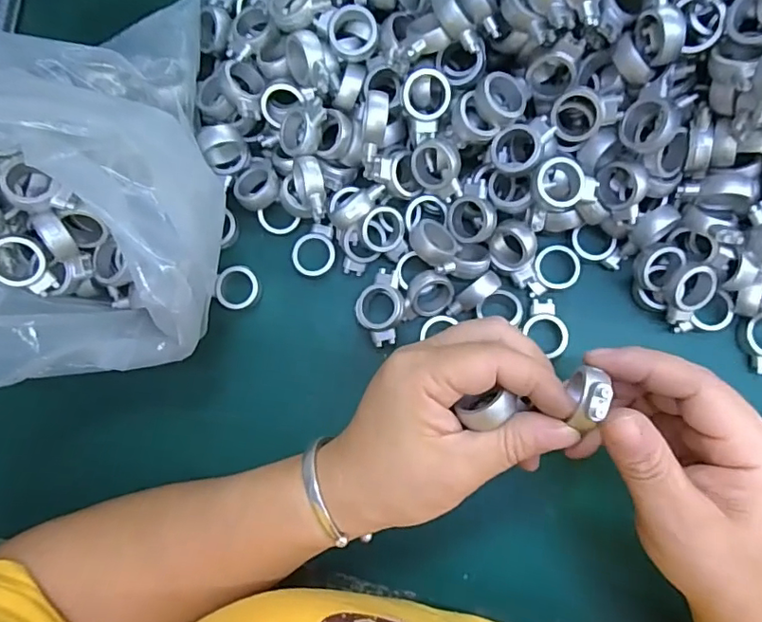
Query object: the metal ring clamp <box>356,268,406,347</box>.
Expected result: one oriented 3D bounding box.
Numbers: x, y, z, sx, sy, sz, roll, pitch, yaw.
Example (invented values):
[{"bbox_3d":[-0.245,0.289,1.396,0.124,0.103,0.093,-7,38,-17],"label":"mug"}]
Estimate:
[{"bbox_3d":[0.000,-0.002,0.306,0.027,0.020,0.042,7,86,5],"label":"metal ring clamp"}]

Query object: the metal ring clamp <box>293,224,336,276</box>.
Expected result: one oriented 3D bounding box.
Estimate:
[{"bbox_3d":[-0.039,-0.036,0.319,0.025,0.010,0.032,3,86,5],"label":"metal ring clamp"}]

